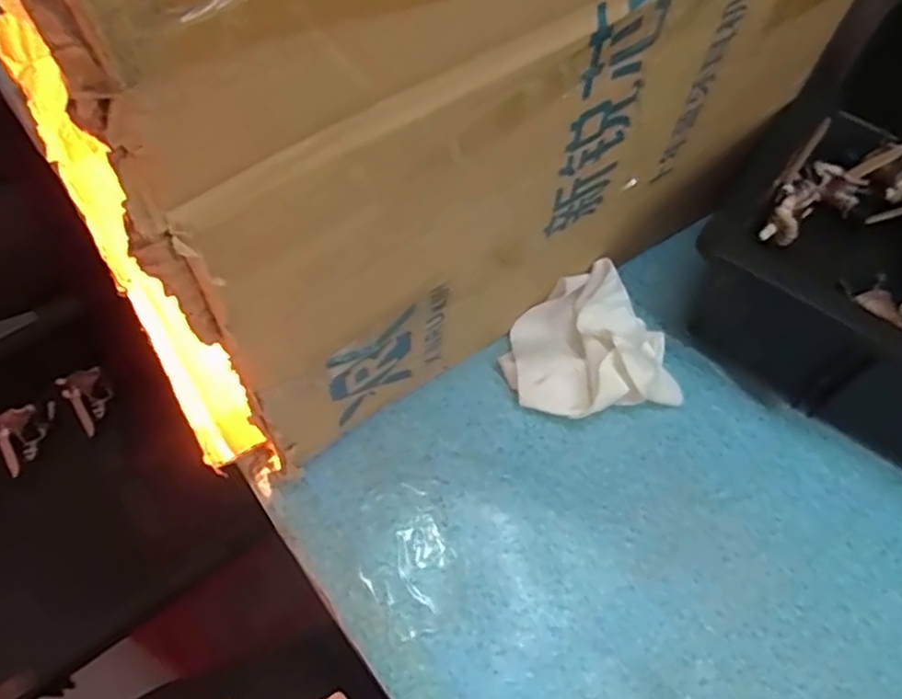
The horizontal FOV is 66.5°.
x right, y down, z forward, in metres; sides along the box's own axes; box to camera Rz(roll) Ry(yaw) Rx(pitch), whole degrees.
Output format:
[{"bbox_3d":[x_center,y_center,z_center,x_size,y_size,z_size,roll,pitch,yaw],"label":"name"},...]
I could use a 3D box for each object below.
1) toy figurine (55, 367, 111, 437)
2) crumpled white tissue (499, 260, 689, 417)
[{"bbox_3d":[-0.387,0.054,0.741,0.044,0.027,0.064,-30,66,-18],"label":"toy figurine"},{"bbox_3d":[0.080,0.002,0.411,0.093,0.030,0.086,-22,63,-14],"label":"crumpled white tissue"}]

